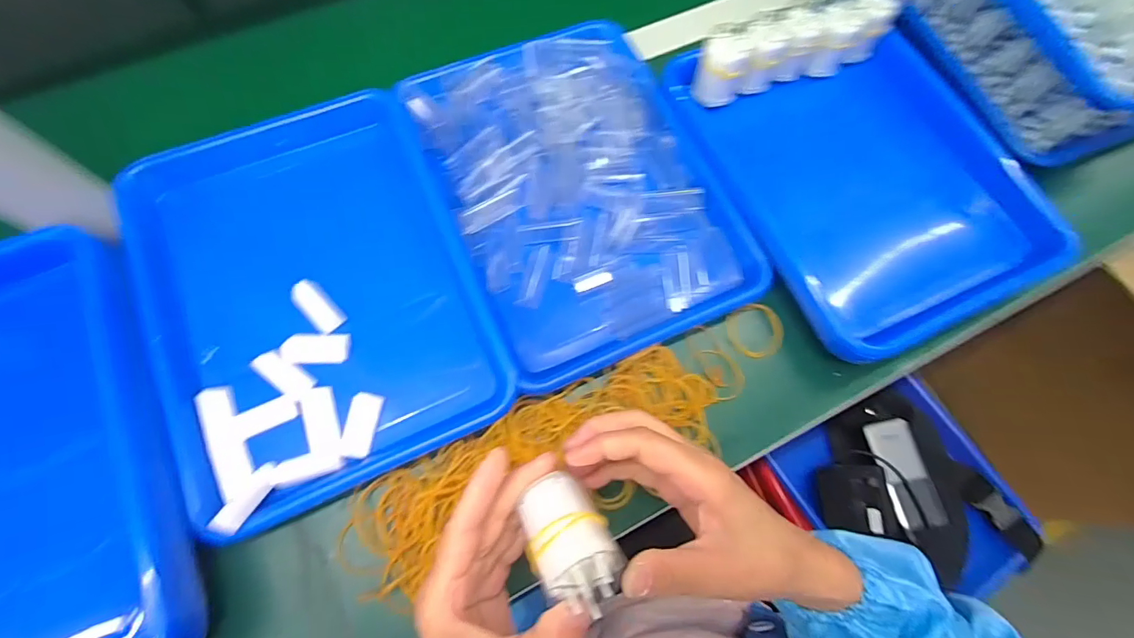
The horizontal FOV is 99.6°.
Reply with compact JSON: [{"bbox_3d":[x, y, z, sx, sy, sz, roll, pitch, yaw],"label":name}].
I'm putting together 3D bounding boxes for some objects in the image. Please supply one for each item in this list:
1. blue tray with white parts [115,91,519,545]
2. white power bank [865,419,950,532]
[{"bbox_3d":[-0.210,-0.026,0.406,0.245,0.044,0.333,-23,74,-9],"label":"blue tray with white parts"},{"bbox_3d":[0.423,0.194,0.600,0.049,0.019,0.127,-20,71,17],"label":"white power bank"}]

